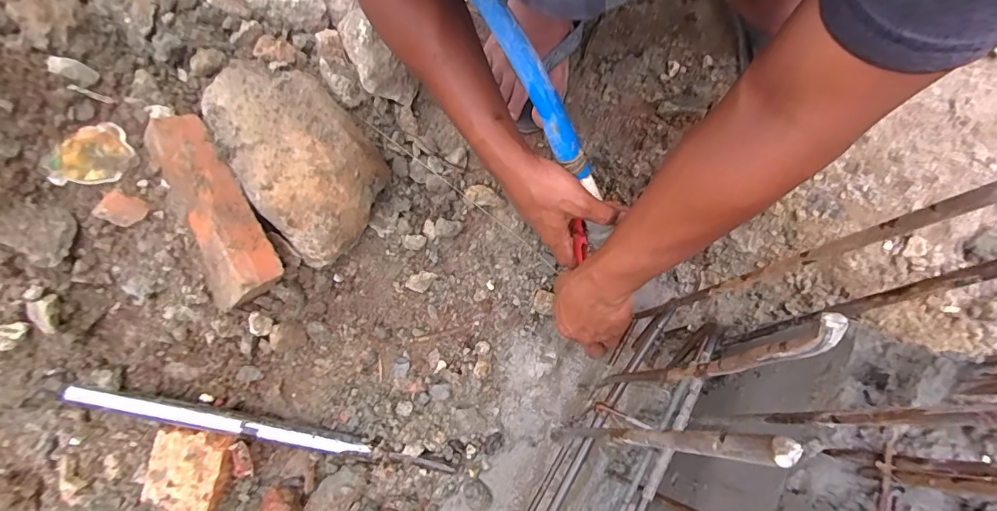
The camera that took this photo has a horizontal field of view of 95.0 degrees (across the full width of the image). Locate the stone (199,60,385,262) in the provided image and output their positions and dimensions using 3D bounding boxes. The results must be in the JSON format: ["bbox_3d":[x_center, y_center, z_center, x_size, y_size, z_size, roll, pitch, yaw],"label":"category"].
[{"bbox_3d":[-0.225,-0.116,0.529,0.155,0.094,0.222,-43,95,-20],"label":"stone"}]

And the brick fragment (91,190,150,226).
[{"bbox_3d":[-0.372,-0.046,0.451,0.036,0.011,0.036,-7,104,-31],"label":"brick fragment"}]

